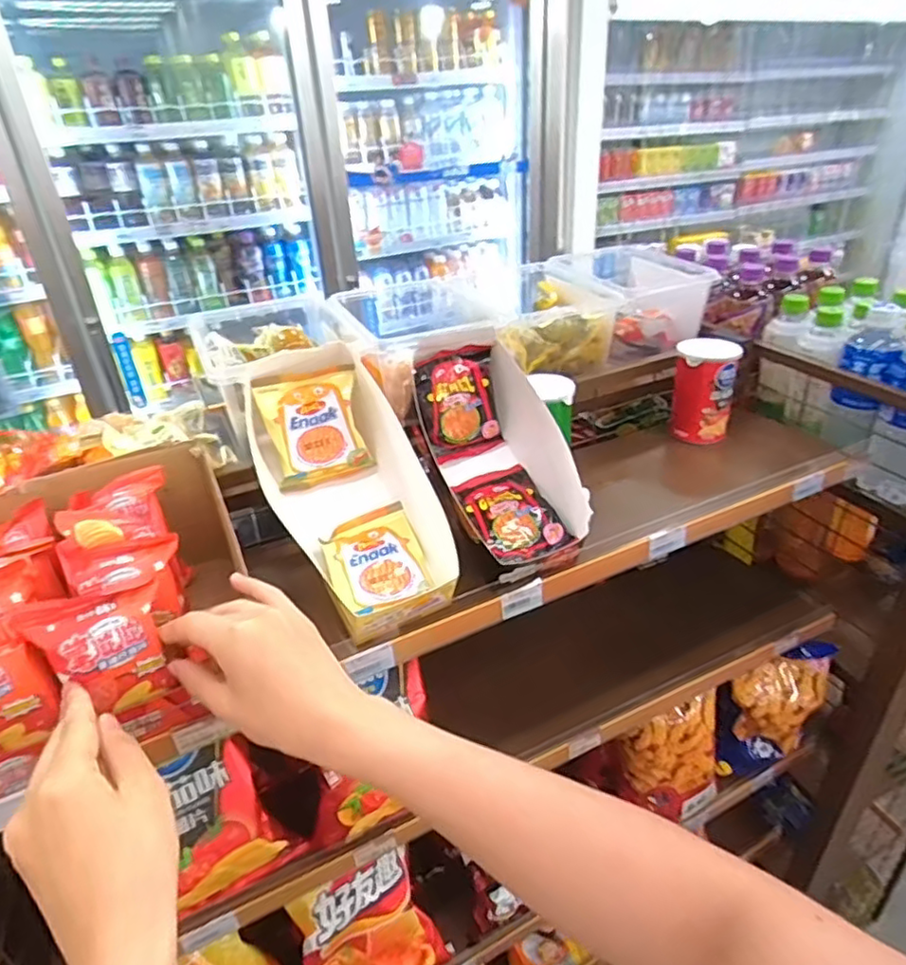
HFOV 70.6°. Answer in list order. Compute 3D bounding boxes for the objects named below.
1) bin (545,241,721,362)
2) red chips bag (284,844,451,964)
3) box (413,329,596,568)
[{"bbox_3d":[0.228,-0.244,0.876,0.165,0.108,0.204,-15,34,-19],"label":"bin"},{"bbox_3d":[-0.089,0.470,0.660,0.151,0.133,0.074,-13,34,-16],"label":"red chips bag"},{"bbox_3d":[0.043,-0.034,0.594,0.117,0.152,0.181,-15,34,-19],"label":"box"}]

